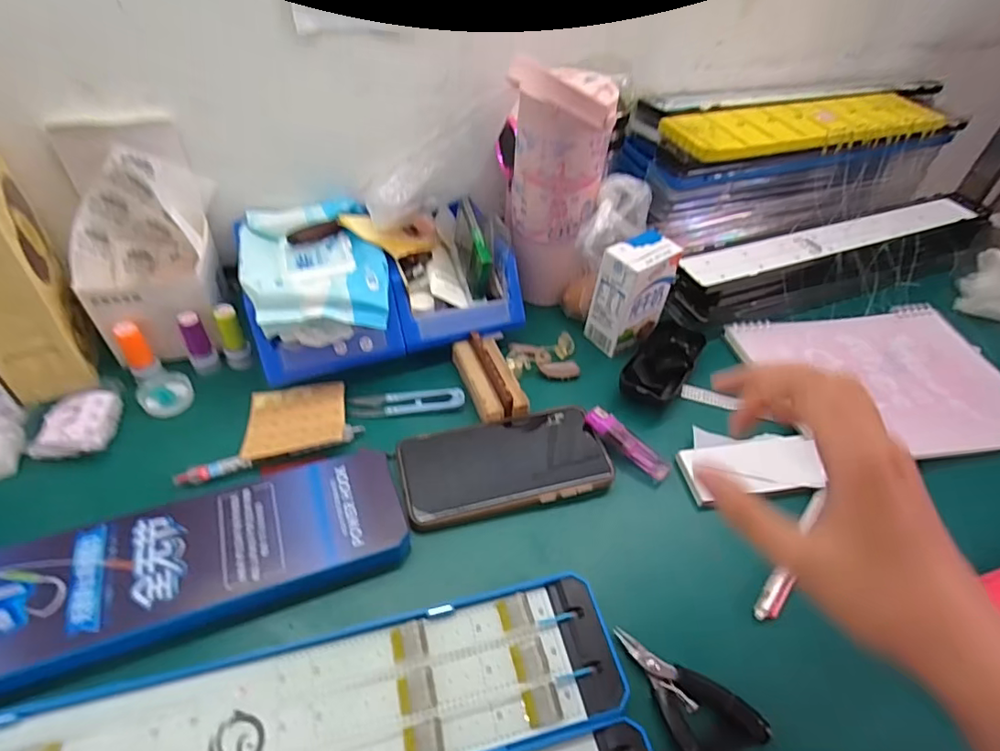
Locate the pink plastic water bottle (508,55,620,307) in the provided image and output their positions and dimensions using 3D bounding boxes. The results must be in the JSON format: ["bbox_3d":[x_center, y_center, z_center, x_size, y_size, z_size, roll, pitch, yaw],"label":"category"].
[{"bbox_3d":[0.052,-0.178,0.534,0.088,0.215,0.089,14,47,8],"label":"pink plastic water bottle"}]

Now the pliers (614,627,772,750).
[{"bbox_3d":[0.109,0.192,0.334,0.048,0.010,0.093,-29,56,-28],"label":"pliers"}]

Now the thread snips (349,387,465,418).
[{"bbox_3d":[-0.081,0.023,0.486,0.096,0.010,0.026,-1,47,-6],"label":"thread snips"}]

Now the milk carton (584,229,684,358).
[{"bbox_3d":[0.128,-0.079,0.532,0.066,0.099,0.039,-25,54,-26],"label":"milk carton"}]

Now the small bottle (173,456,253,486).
[{"bbox_3d":[-0.220,0.073,0.424,0.054,0.009,0.009,-16,50,-19],"label":"small bottle"}]

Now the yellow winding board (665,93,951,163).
[{"bbox_3d":[0.353,-0.285,0.623,0.364,0.016,0.091,-16,50,-19],"label":"yellow winding board"}]

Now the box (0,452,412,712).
[{"bbox_3d":[-0.277,0.145,0.336,0.439,0.024,0.090,-14,48,-17],"label":"box"}]

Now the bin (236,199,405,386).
[{"bbox_3d":[-0.164,-0.088,0.511,0.125,0.085,0.183,-13,49,-16],"label":"bin"}]

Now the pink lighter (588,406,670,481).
[{"bbox_3d":[0.106,0.056,0.457,0.078,0.008,0.018,41,54,13],"label":"pink lighter"}]

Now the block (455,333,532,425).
[{"bbox_3d":[-0.010,-0.002,0.495,0.042,0.025,0.091,-13,49,-16],"label":"block"}]

